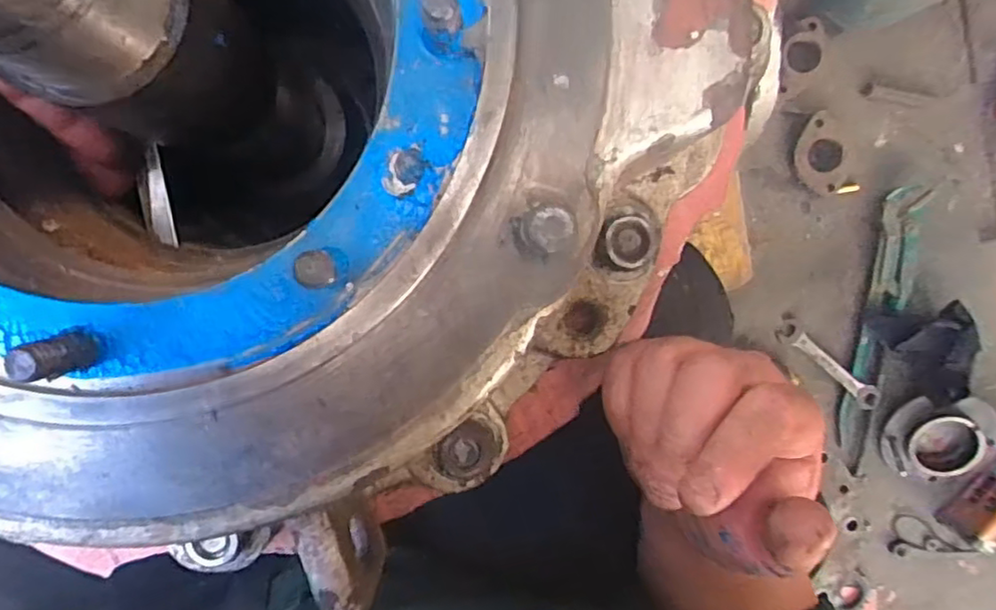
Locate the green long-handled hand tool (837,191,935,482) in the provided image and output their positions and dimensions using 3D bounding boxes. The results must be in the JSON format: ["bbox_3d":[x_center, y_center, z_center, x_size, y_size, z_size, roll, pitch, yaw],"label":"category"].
[{"bbox_3d":[0.561,0.043,0.942,0.079,0.040,0.423,12,97,-6],"label":"green long-handled hand tool"}]

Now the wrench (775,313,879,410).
[{"bbox_3d":[0.485,0.085,0.937,0.194,0.016,0.038,38,94,-8],"label":"wrench"}]

